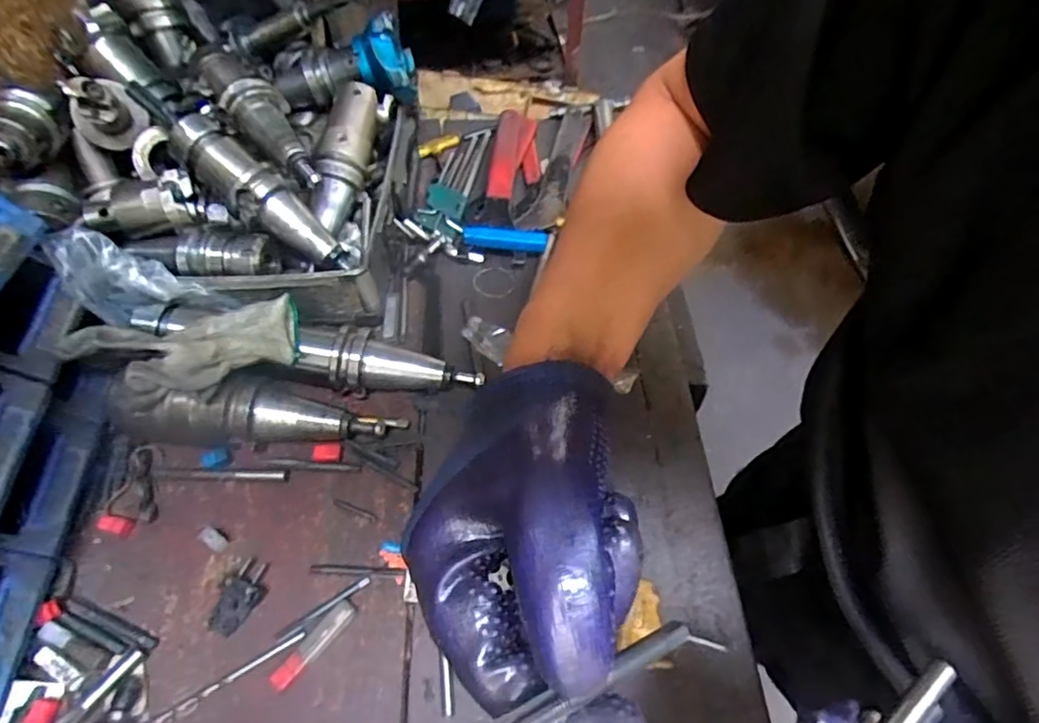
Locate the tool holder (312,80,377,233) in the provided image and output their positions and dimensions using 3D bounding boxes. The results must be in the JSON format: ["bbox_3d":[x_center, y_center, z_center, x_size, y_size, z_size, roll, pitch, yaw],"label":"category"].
[{"bbox_3d":[-0.171,-0.202,0.581,0.040,0.045,0.157,8,75,5],"label":"tool holder"}]

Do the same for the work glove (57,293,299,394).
[{"bbox_3d":[-0.254,-0.010,0.455,0.159,0.035,0.057,-12,54,-24],"label":"work glove"}]

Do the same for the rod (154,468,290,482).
[{"bbox_3d":[-0.245,0.093,0.488,0.106,0.008,0.011,1,54,0],"label":"rod"}]

